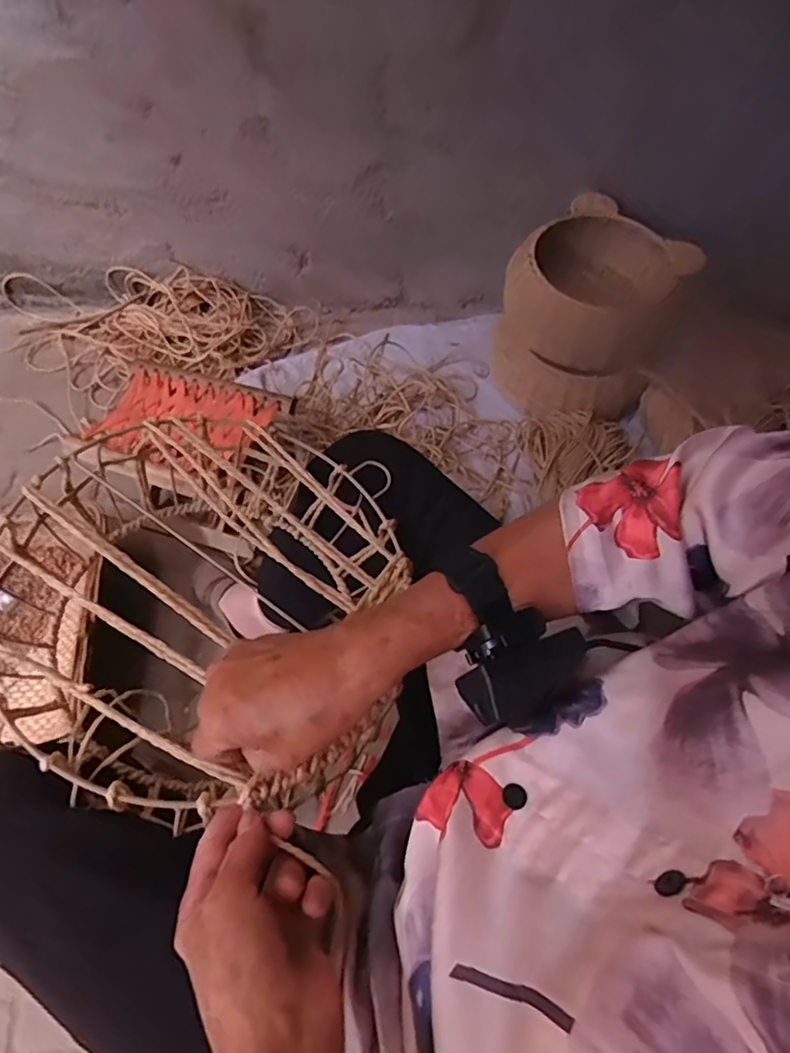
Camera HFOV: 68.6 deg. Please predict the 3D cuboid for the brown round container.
[{"bbox_3d":[0.376,-0.428,1.145,0.314,0.234,0.300,2,61,-3],"label":"brown round container"}]

